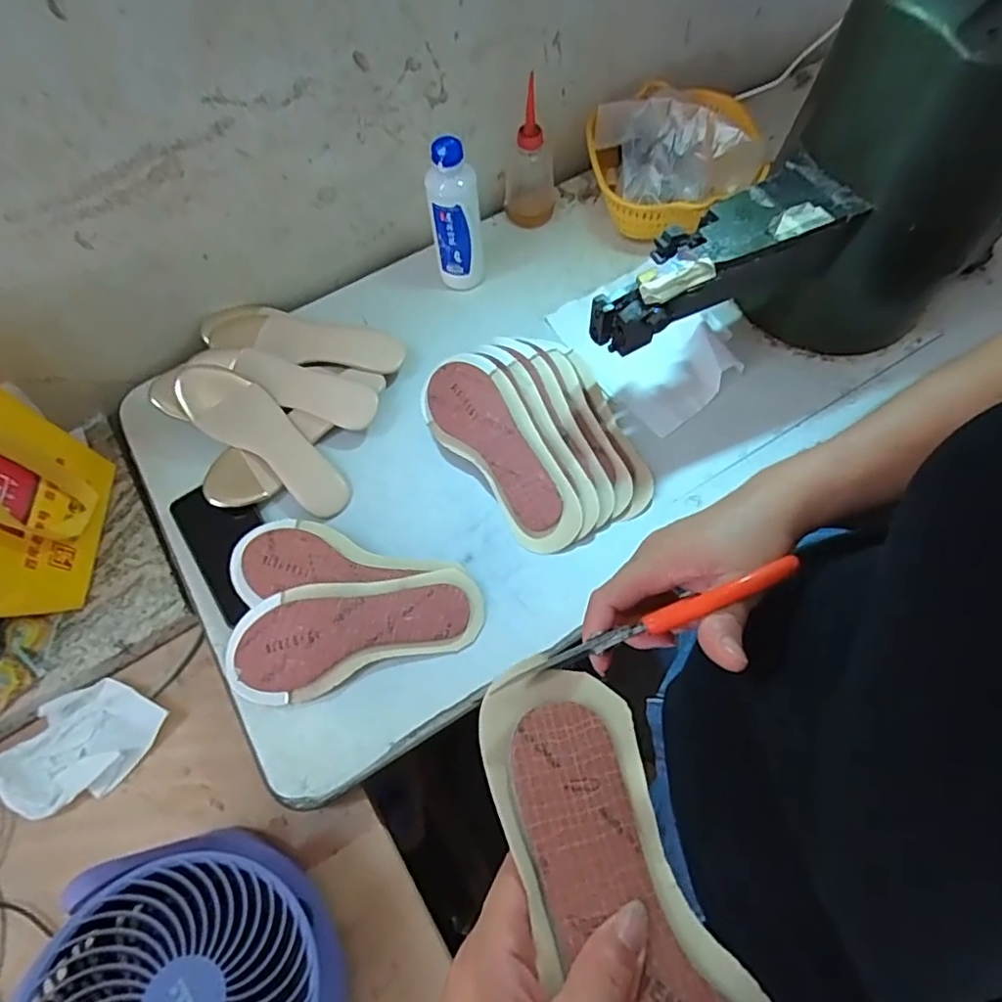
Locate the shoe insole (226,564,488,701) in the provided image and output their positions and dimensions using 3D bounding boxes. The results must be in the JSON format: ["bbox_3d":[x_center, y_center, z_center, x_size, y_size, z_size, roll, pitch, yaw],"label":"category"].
[{"bbox_3d":[-0.140,0.120,0.557,0.239,0.036,0.088,-16,70,-6],"label":"shoe insole"}]

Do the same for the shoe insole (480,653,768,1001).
[{"bbox_3d":[0.057,0.185,0.250,0.088,0.028,0.233,-14,65,-19],"label":"shoe insole"}]

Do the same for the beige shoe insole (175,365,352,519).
[{"bbox_3d":[-0.250,-0.070,0.635,0.219,0.018,0.072,38,68,0],"label":"beige shoe insole"}]

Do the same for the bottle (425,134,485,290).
[{"bbox_3d":[-0.049,-0.313,0.661,0.056,0.171,0.057,-3,69,-1],"label":"bottle"}]

